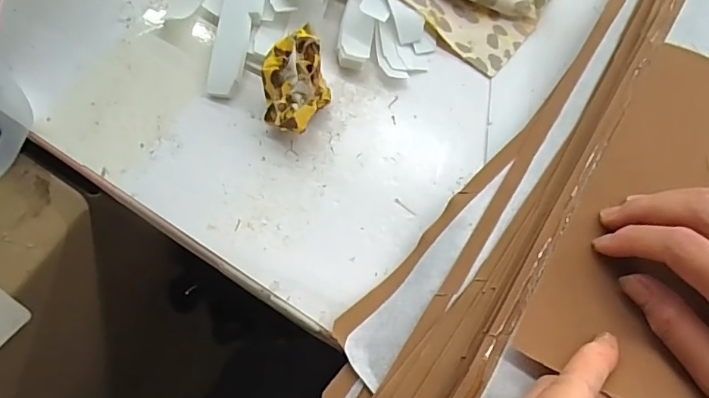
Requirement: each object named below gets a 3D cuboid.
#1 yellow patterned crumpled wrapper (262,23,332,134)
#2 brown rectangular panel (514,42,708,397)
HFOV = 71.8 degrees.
[{"bbox_3d":[-0.036,-0.071,0.301,0.037,0.034,0.063,-3,71,-2],"label":"yellow patterned crumpled wrapper"},{"bbox_3d":[0.184,0.023,0.243,0.137,0.010,0.201,32,71,11],"label":"brown rectangular panel"}]

